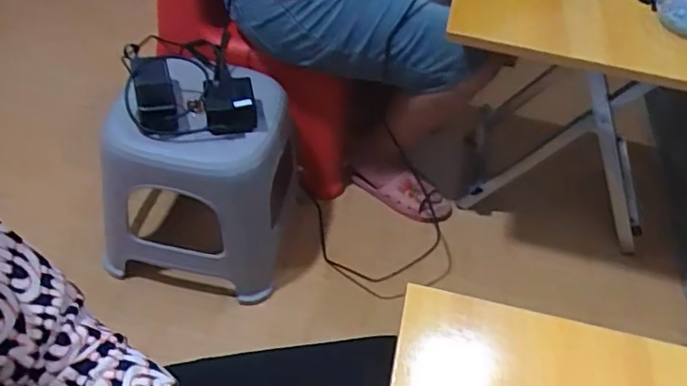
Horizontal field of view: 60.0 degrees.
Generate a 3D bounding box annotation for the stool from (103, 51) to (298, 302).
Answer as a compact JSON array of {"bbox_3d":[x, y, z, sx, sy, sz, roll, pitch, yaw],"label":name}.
[{"bbox_3d":[-0.229,-0.034,1.001,0.271,0.338,0.253,11,46,4],"label":"stool"}]

